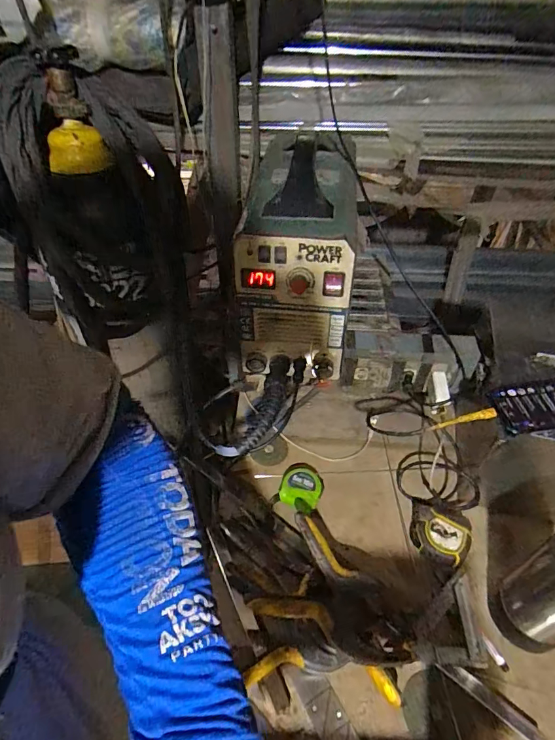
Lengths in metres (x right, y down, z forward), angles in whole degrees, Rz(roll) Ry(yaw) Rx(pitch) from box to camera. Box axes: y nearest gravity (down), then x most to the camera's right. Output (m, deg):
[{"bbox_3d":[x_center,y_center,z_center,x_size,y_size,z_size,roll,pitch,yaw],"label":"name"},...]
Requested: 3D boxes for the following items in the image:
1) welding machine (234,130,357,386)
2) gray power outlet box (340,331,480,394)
[{"bbox_3d":[0.043,-0.190,0.678,0.155,0.246,0.333,8,46,5],"label":"welding machine"},{"bbox_3d":[0.227,-0.013,0.741,0.223,0.088,0.073,5,46,2],"label":"gray power outlet box"}]

